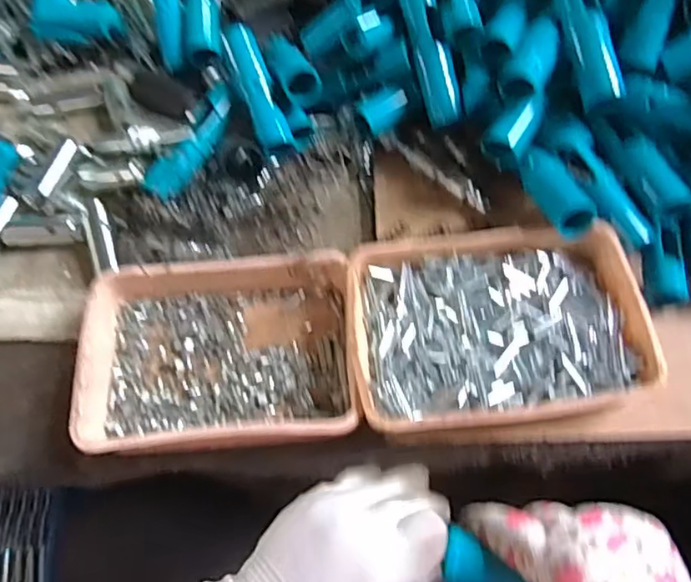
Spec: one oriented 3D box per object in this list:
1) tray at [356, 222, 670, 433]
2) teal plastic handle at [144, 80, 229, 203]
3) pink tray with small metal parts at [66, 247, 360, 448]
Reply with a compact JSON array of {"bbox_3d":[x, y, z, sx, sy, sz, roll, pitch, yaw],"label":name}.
[{"bbox_3d":[0.108,0.026,0.453,0.201,0.046,0.147,-6,62,1],"label":"tray"},{"bbox_3d":[-0.127,-0.125,0.533,0.027,0.033,0.110,26,67,16],"label":"teal plastic handle"},{"bbox_3d":[-0.092,0.041,0.461,0.194,0.042,0.145,-5,62,1],"label":"pink tray with small metal parts"}]

